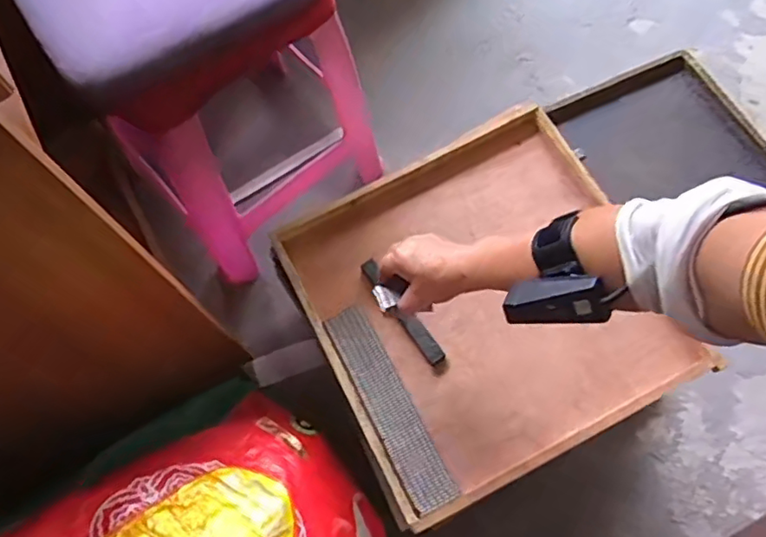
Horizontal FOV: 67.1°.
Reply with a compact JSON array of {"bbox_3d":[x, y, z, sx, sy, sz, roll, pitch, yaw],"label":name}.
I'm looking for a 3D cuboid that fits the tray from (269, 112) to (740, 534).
[{"bbox_3d":[0.121,0.038,0.713,0.401,0.065,0.403,-25,71,-8],"label":"tray"}]

